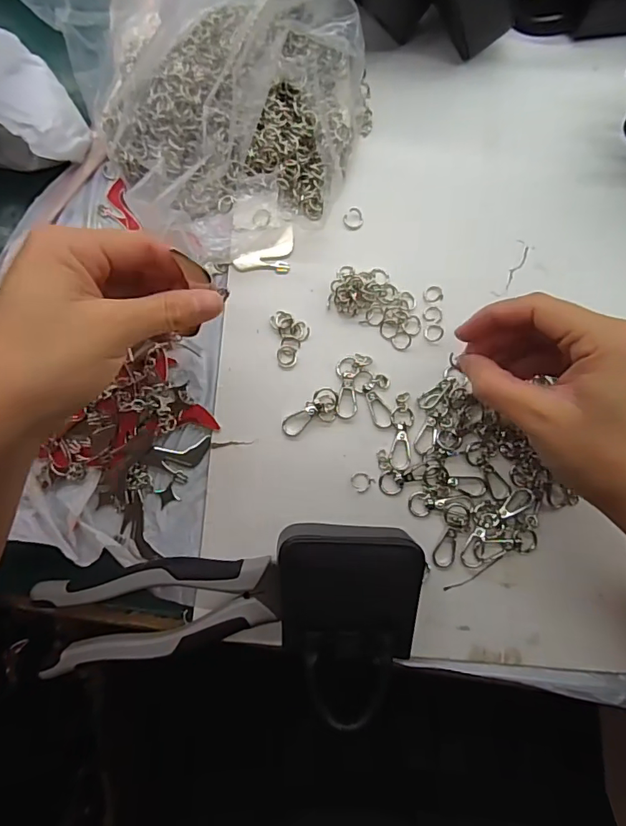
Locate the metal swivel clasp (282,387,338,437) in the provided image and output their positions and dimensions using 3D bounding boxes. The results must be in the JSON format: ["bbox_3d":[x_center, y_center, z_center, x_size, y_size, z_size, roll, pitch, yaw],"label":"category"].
[{"bbox_3d":[0.000,0.002,0.311,0.040,0.007,0.019,-41,85,-4],"label":"metal swivel clasp"}]

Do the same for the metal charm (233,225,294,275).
[{"bbox_3d":[-0.028,-0.101,0.324,0.044,0.004,0.024,-31,84,-3],"label":"metal charm"}]

